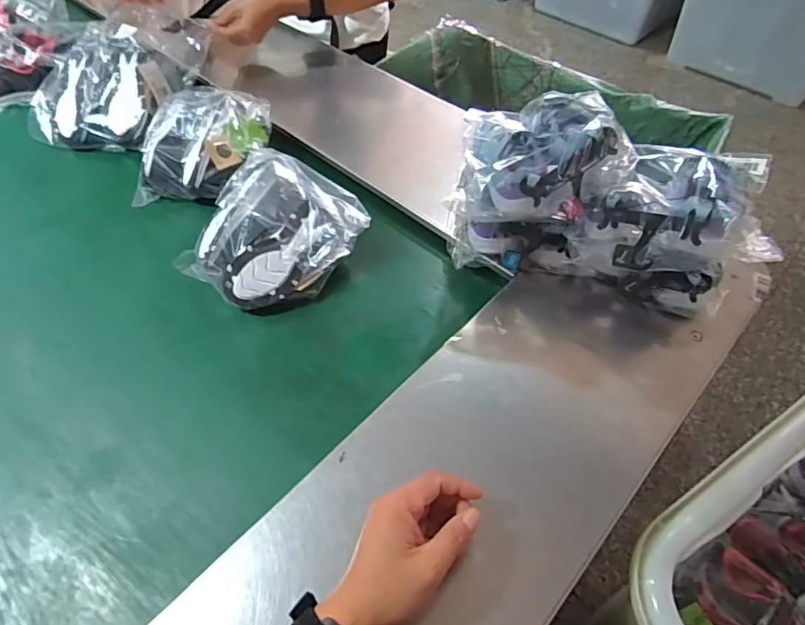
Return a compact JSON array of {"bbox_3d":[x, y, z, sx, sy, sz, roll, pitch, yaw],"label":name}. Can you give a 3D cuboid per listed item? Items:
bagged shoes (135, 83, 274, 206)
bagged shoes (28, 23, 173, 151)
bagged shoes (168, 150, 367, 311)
[{"bbox_3d":[-0.310,-0.257,0.780,0.172,0.089,0.178,10,55,8],"label":"bagged shoes"},{"bbox_3d":[-0.506,-0.389,0.871,0.206,0.112,0.214,2,54,2],"label":"bagged shoes"},{"bbox_3d":[-0.175,-0.104,0.672,0.201,0.094,0.193,30,60,21],"label":"bagged shoes"}]

